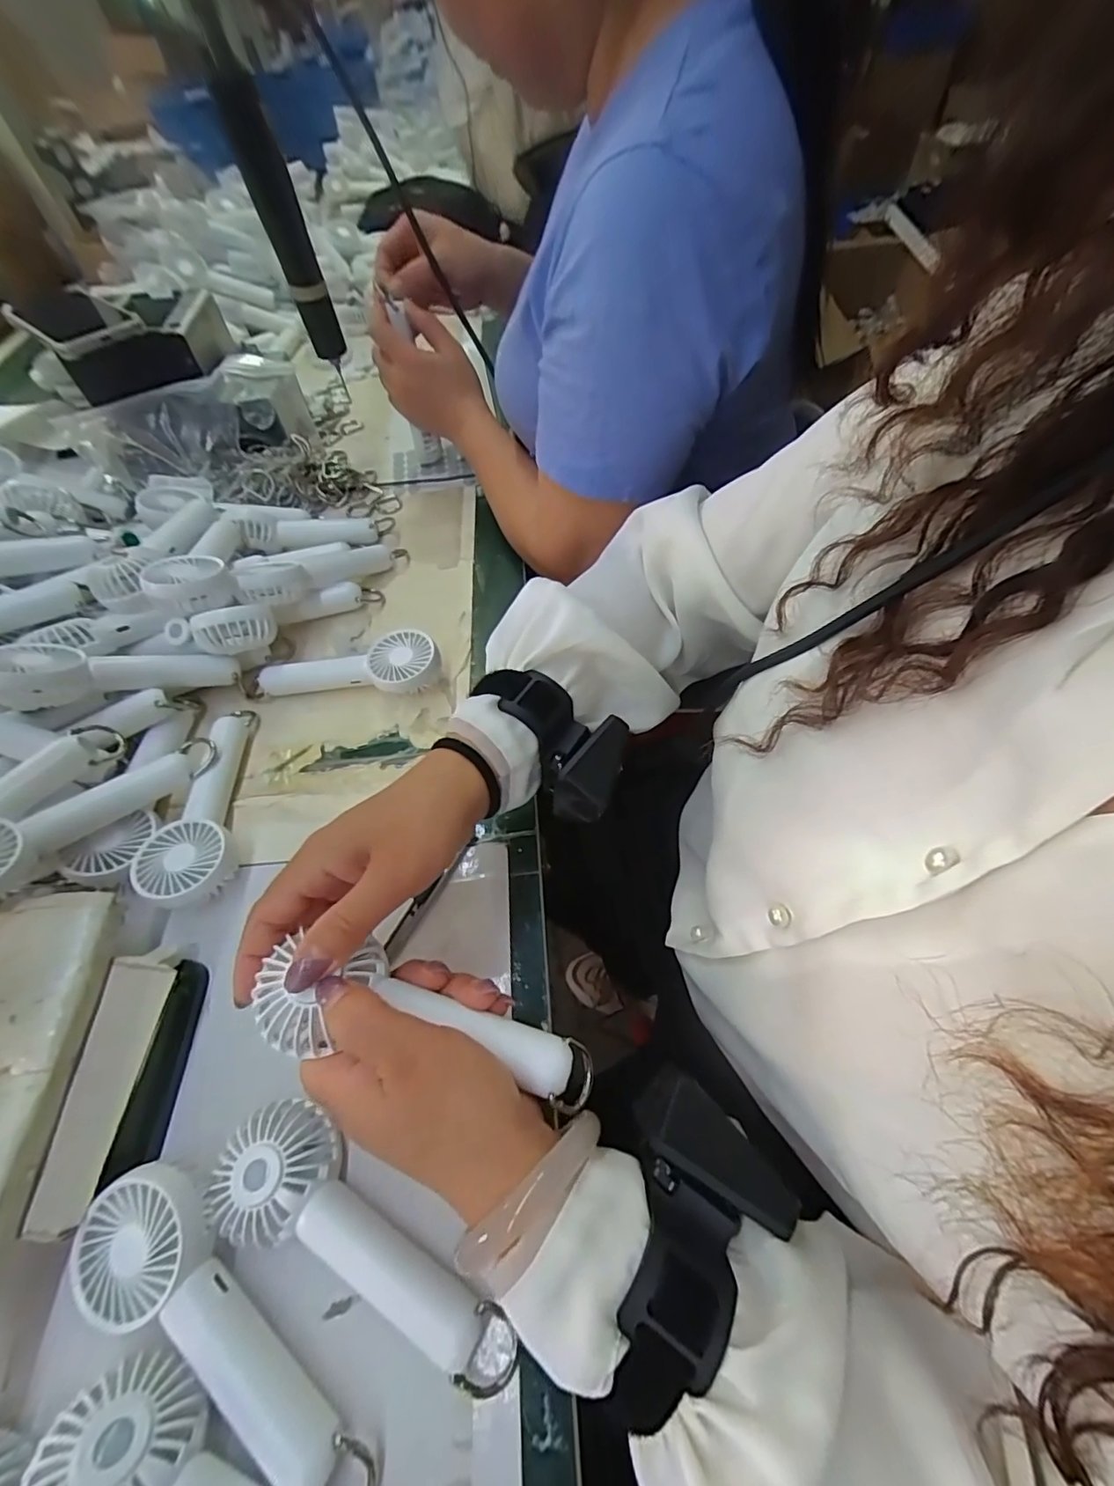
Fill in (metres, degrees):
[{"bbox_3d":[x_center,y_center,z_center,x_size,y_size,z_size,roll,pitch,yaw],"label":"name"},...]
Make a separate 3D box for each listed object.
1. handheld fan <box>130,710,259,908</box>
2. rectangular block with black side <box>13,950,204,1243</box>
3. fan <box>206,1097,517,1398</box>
[{"bbox_3d":[-0.252,0.039,0.383,0.052,0.031,0.161,-11,57,-2],"label":"handheld fan"},{"bbox_3d":[-0.227,0.176,0.285,0.041,0.036,0.122,-9,57,0],"label":"rectangular block with black side"},{"bbox_3d":[-0.090,0.230,0.252,0.155,0.032,0.055,19,61,16],"label":"fan"}]

